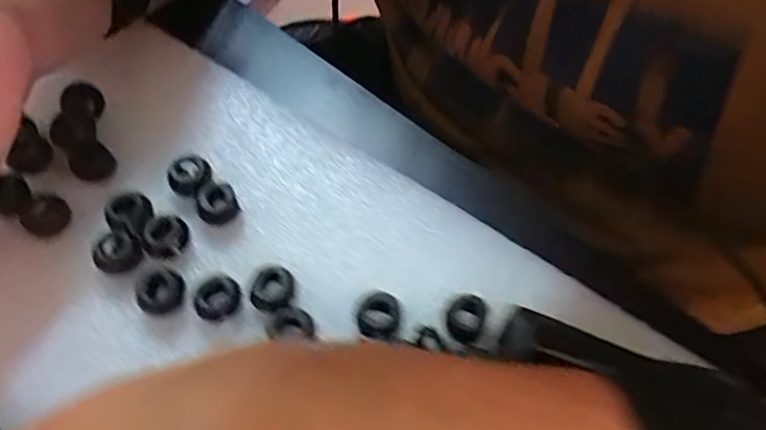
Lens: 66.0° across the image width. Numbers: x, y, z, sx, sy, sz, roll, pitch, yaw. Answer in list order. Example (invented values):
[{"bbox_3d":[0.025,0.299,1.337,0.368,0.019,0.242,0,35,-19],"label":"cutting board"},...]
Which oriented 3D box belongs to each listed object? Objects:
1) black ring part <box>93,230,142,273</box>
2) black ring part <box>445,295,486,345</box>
[{"bbox_3d":[-0.105,0.015,0.231,0.015,0.011,0.017,41,69,19],"label":"black ring part"},{"bbox_3d":[0.031,0.038,0.220,0.013,0.005,0.018,17,63,9],"label":"black ring part"}]

